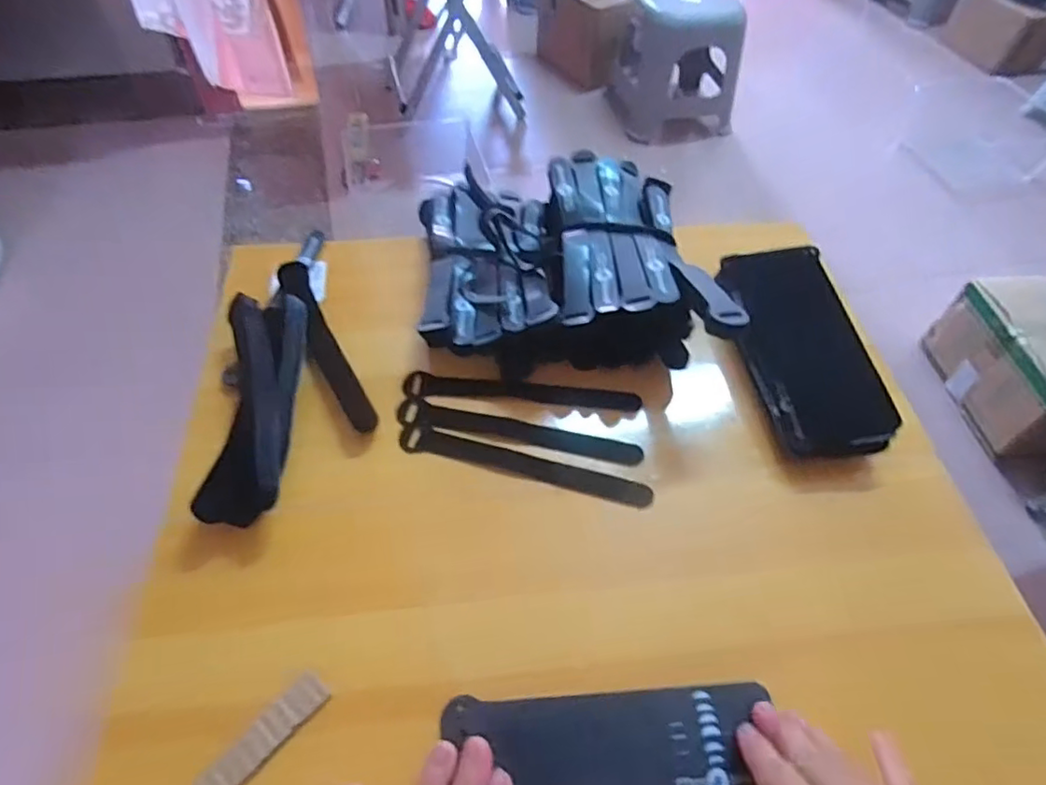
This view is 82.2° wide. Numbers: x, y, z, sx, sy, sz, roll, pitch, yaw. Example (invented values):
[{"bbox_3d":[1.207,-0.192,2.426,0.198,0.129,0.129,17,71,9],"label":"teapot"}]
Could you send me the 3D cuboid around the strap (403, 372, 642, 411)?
[{"bbox_3d":[0.000,0.000,0.523,0.200,0.007,0.024,3,59,-11],"label":"strap"}]

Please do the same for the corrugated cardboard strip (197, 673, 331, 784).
[{"bbox_3d":[-0.153,0.201,0.345,0.022,0.006,0.085,38,60,23],"label":"corrugated cardboard strip"}]

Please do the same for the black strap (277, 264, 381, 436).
[{"bbox_3d":[-0.169,-0.044,0.509,0.026,0.018,0.190,-22,57,-18],"label":"black strap"}]

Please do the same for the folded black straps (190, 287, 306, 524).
[{"bbox_3d":[-0.207,0.007,0.453,0.063,0.034,0.192,-1,53,-3],"label":"folded black straps"}]

